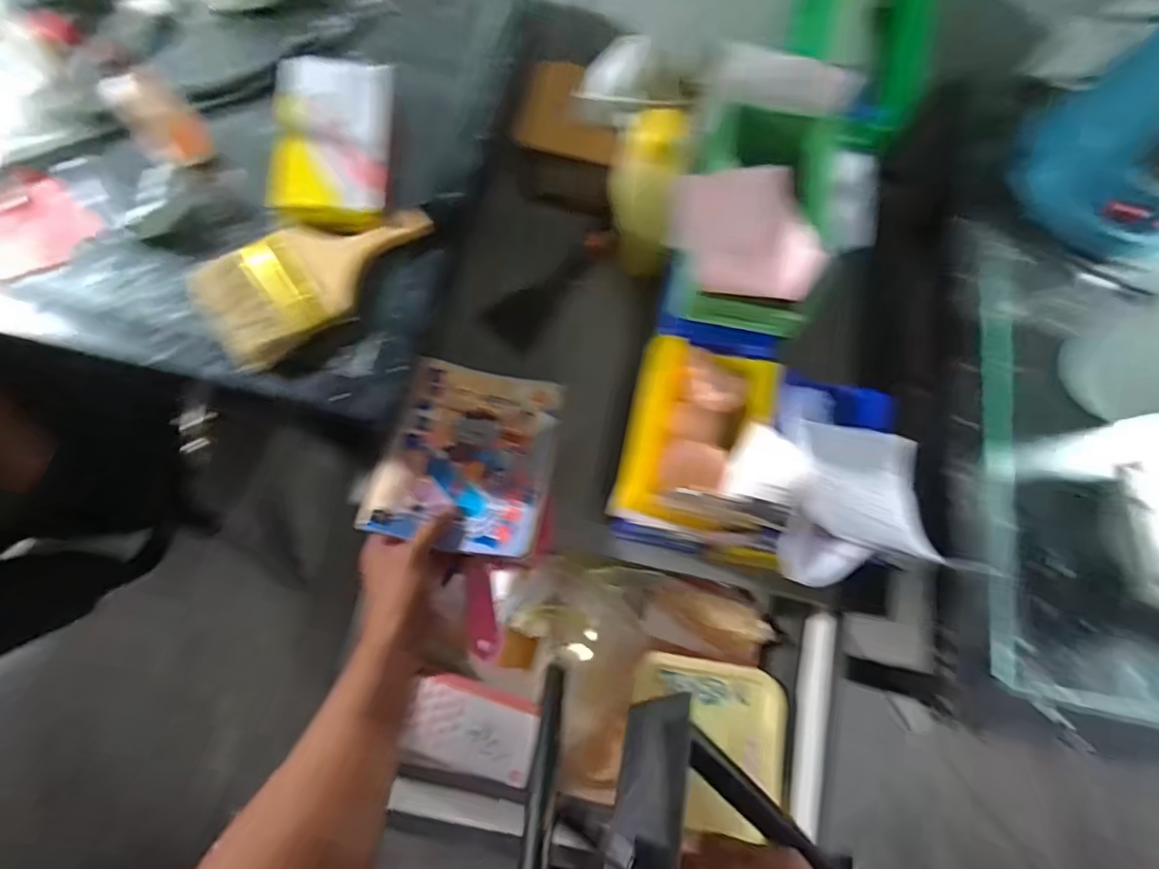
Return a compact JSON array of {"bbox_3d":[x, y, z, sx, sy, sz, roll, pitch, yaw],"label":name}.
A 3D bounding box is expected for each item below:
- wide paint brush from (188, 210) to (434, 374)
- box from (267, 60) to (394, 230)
[{"bbox_3d":[-0.223,-0.147,0.473,0.192,0.038,0.101,-40,80,-14],"label":"wide paint brush"},{"bbox_3d":[-0.214,-0.257,0.495,0.087,0.049,0.156,2,74,-4],"label":"box"}]

